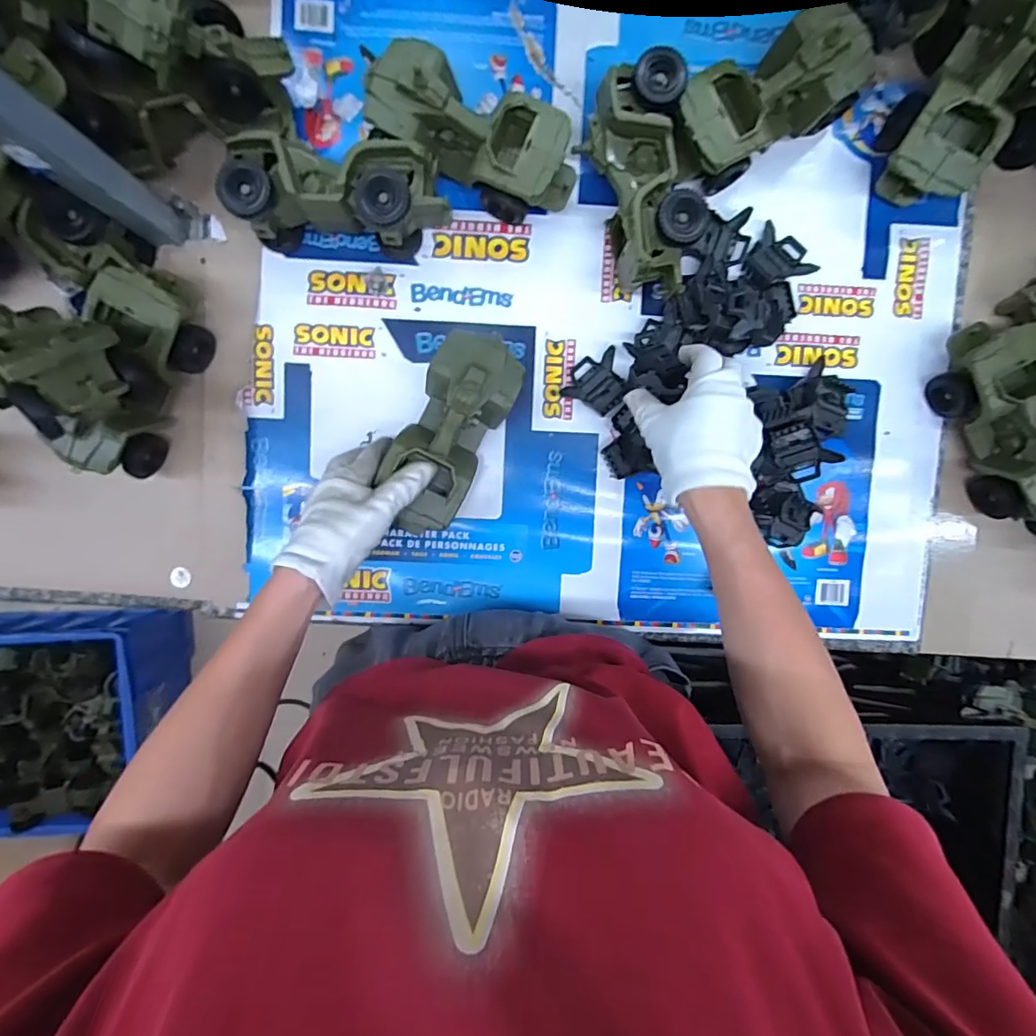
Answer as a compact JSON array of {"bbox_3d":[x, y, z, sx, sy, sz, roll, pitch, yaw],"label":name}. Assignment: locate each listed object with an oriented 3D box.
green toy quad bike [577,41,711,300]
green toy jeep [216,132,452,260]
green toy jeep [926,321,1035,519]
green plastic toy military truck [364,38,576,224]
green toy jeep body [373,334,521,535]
[{"bbox_3d":[0.111,-0.293,0.473,0.079,0.082,0.175,-12,95,0],"label":"green toy quad bike"},{"bbox_3d":[-0.154,-0.288,0.467,0.182,0.081,0.075,2,95,-1],"label":"green toy jeep"},{"bbox_3d":[0.475,-0.096,0.501,0.084,0.079,0.186,-29,95,1],"label":"green toy jeep"},{"bbox_3d":[-0.041,-0.338,0.469,0.191,0.080,0.080,24,94,-3],"label":"green plastic toy military truck"},{"bbox_3d":[-0.061,-0.078,0.475,0.081,0.059,0.174,22,97,-3],"label":"green toy jeep body"}]

